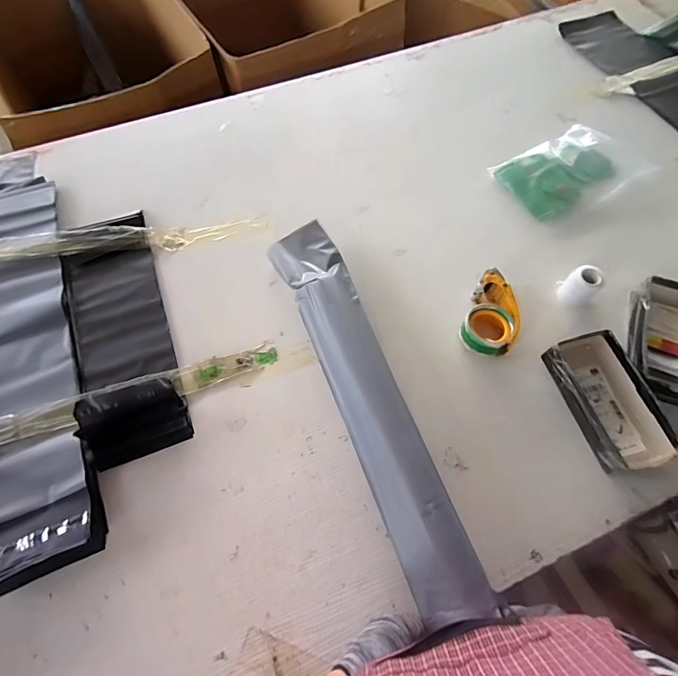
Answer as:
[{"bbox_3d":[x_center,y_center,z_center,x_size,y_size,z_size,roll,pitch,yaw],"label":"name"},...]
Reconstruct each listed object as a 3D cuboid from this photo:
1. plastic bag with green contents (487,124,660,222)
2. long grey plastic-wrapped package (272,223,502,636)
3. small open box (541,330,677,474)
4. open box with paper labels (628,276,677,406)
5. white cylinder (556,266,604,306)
[{"bbox_3d":[0.525,-0.380,0.861,0.313,0.038,0.194,-27,67,-12],"label":"plastic bag with green contents"},{"bbox_3d":[0.034,0.067,0.614,0.116,0.059,0.682,-19,63,-8],"label":"long grey plastic-wrapped package"},{"bbox_3d":[0.439,0.098,0.624,0.114,0.053,0.222,-16,65,-7],"label":"small open box"},{"bbox_3d":[0.570,0.008,0.664,0.123,0.055,0.225,19,66,10],"label":"open box with paper labels"},{"bbox_3d":[0.445,-0.093,0.710,0.058,0.074,0.052,27,68,13],"label":"white cylinder"}]

